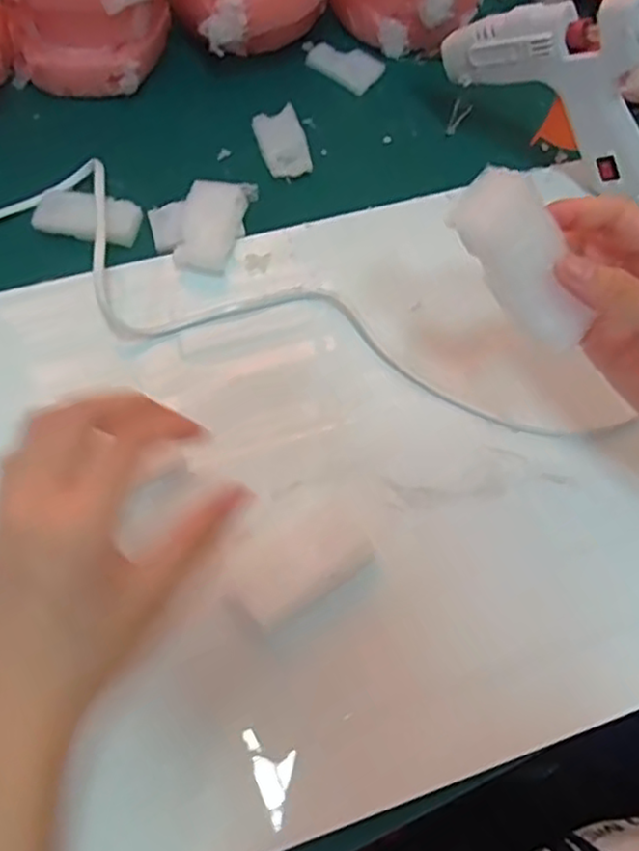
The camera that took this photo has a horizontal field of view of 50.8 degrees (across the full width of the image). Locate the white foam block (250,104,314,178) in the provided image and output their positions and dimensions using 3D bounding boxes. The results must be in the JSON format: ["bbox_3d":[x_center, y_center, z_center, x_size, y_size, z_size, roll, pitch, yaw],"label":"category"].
[{"bbox_3d":[-0.023,-0.179,0.426,0.029,0.011,0.049,-16,68,-10],"label":"white foam block"}]

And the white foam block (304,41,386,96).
[{"bbox_3d":[0.017,-0.248,0.461,0.052,0.006,0.028,32,68,11],"label":"white foam block"}]

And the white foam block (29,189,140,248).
[{"bbox_3d":[-0.134,-0.121,0.392,0.058,0.012,0.028,11,66,2],"label":"white foam block"}]

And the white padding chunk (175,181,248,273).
[{"bbox_3d":[-0.062,-0.110,0.381,0.030,0.020,0.052,11,66,2],"label":"white padding chunk"}]

